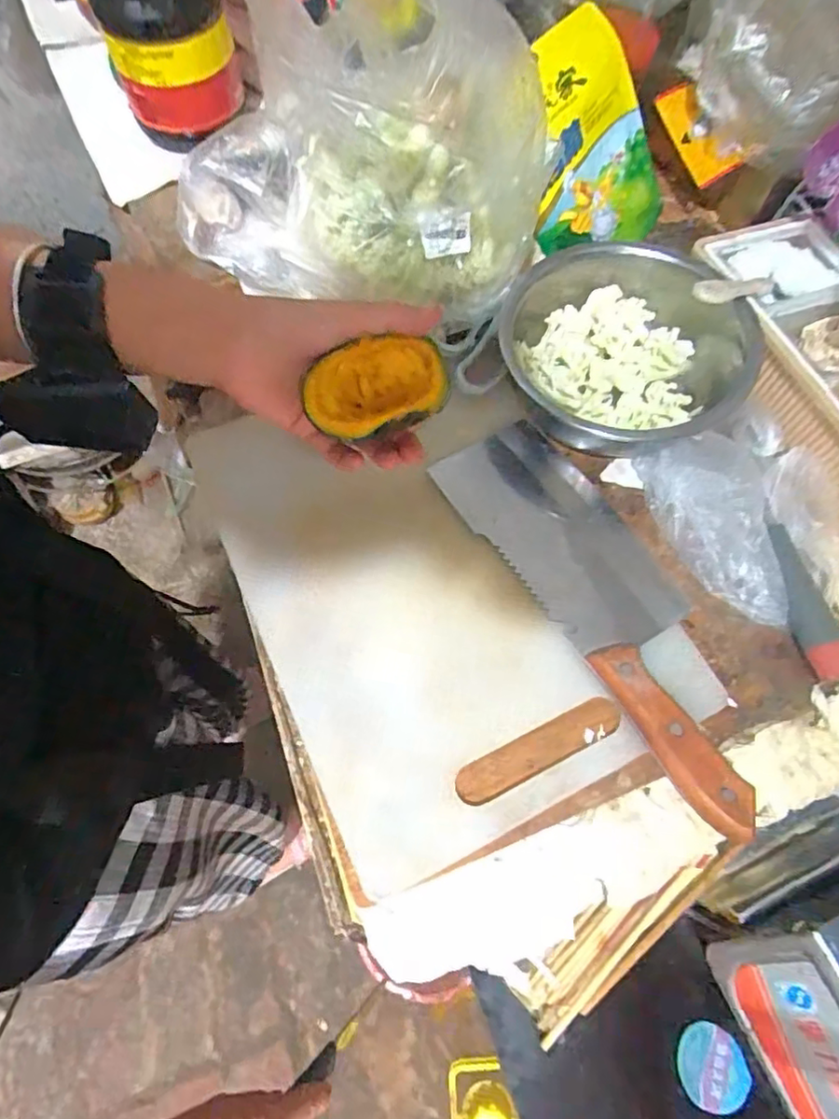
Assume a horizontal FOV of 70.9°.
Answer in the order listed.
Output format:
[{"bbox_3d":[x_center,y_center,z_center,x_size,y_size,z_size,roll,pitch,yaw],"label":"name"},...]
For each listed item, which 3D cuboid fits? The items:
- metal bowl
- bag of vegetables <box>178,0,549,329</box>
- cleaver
[{"bbox_3d":[0.161,-0.153,0.450,0.188,0.055,0.174,4,67,-1],"label":"metal bowl"},{"bbox_3d":[-0.047,-0.292,0.393,0.202,0.222,0.221,-35,73,-16],"label":"bag of vegetables"},{"bbox_3d":[0.127,0.021,0.397,0.097,0.034,0.294,-30,71,-14],"label":"cleaver"}]

